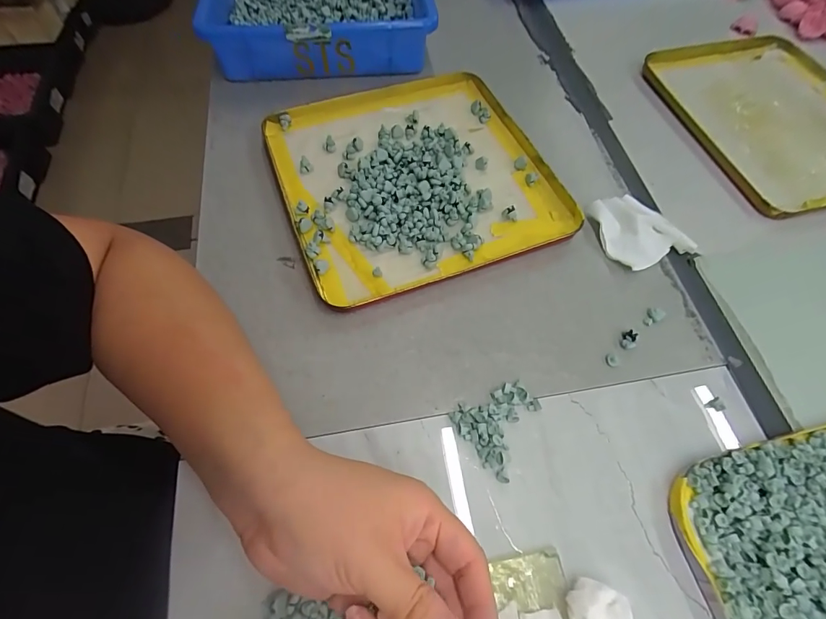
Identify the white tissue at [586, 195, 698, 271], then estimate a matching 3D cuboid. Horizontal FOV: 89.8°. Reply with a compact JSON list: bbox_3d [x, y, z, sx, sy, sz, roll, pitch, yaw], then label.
[{"bbox_3d":[0.199,-0.072,0.369,0.071,0.008,0.073,-16,63,-9],"label":"white tissue"}]

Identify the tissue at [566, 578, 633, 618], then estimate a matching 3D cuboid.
[{"bbox_3d":[0.102,0.170,0.230,0.033,0.022,0.034,-15,63,-9],"label":"tissue"}]

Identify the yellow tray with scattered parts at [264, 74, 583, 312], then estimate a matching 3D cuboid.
[{"bbox_3d":[0.001,-0.130,0.394,0.239,0.018,0.241,-19,64,-11],"label":"yellow tray with scattered parts"}]

